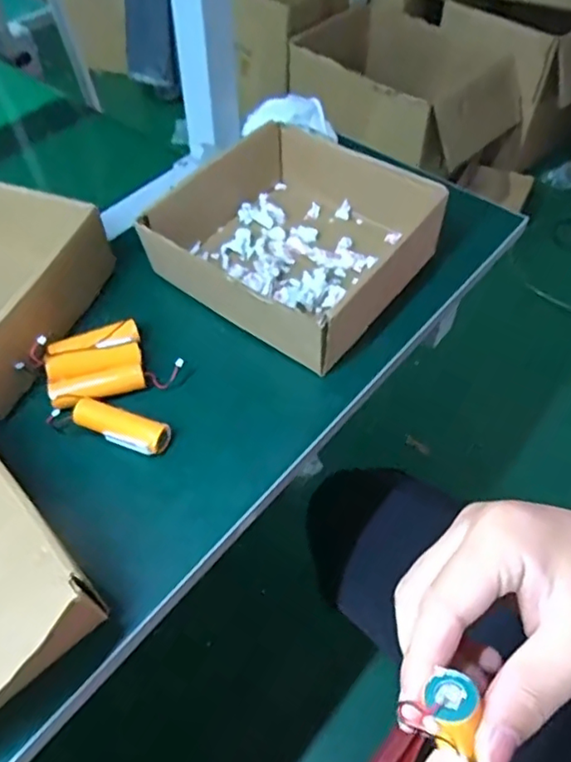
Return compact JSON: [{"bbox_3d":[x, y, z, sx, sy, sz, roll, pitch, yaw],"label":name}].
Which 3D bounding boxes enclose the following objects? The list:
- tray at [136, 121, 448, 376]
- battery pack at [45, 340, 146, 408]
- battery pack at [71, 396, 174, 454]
[{"bbox_3d":[0.008,-0.125,0.525,0.198,0.067,0.196,32,60,22],"label":"tray"},{"bbox_3d":[-0.147,-0.005,0.465,0.070,0.018,0.043,-12,54,-8],"label":"battery pack"},{"bbox_3d":[-0.122,0.035,0.443,0.076,0.020,0.025,20,56,15],"label":"battery pack"}]

